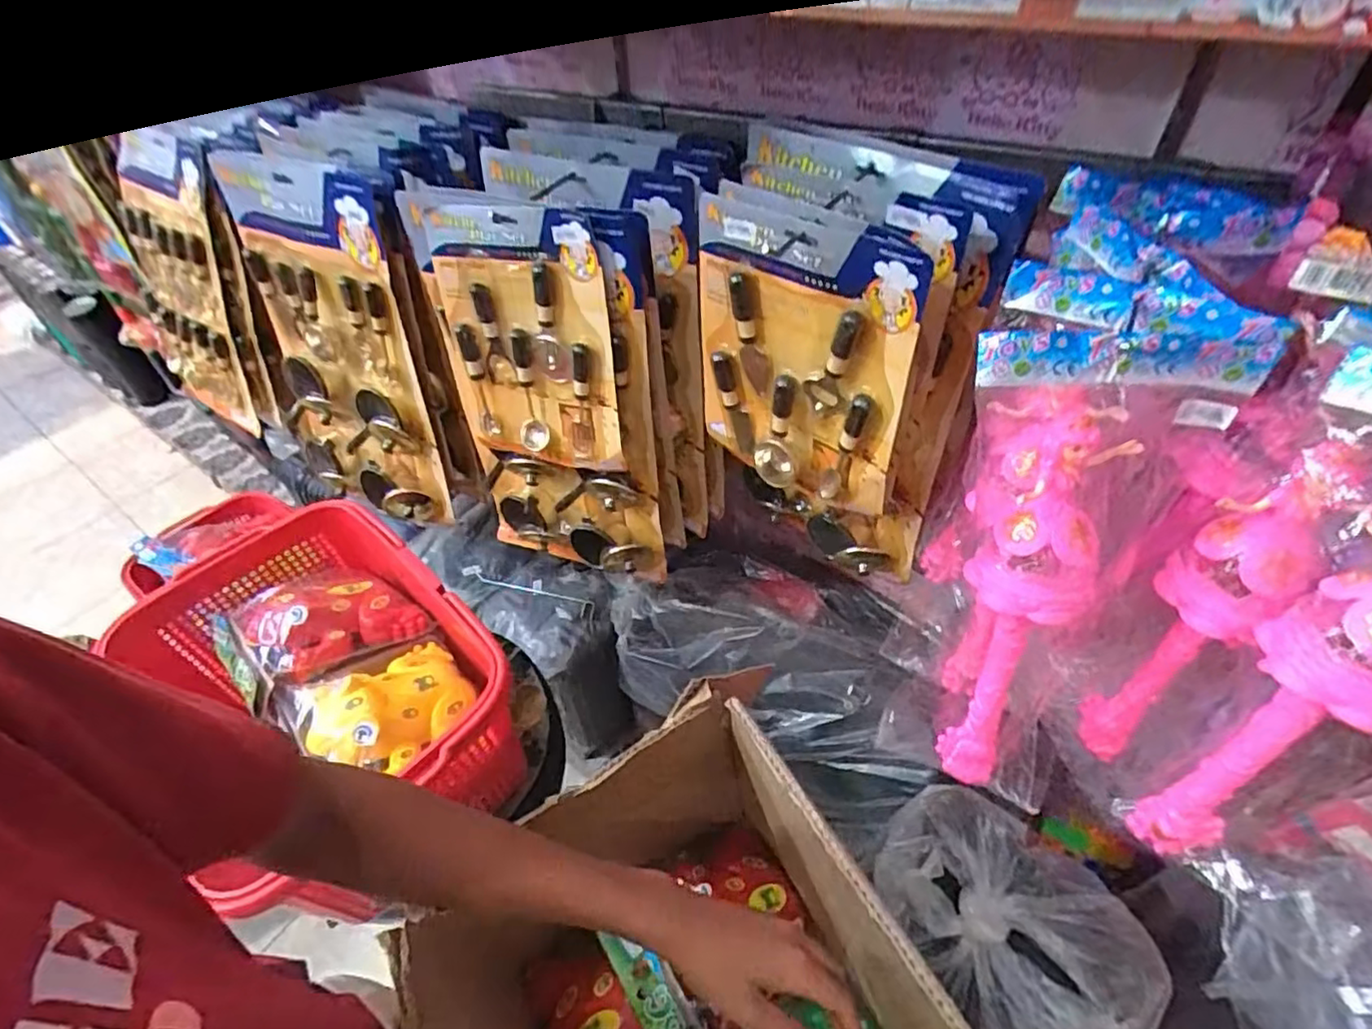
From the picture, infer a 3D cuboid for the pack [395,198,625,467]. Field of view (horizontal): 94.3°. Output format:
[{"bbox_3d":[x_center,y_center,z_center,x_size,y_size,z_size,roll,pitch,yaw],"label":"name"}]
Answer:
[{"bbox_3d":[-0.174,-0.188,0.693,0.225,0.297,0.030,5,30,25],"label":"pack"}]

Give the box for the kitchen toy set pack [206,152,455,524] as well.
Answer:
[{"bbox_3d":[-0.495,-0.221,0.877,0.323,0.458,0.047,18,35,18],"label":"kitchen toy set pack"}]

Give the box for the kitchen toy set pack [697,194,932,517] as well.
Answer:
[{"bbox_3d":[0.093,-0.128,0.573,0.043,0.259,0.215,-35,53,-26],"label":"kitchen toy set pack"}]

